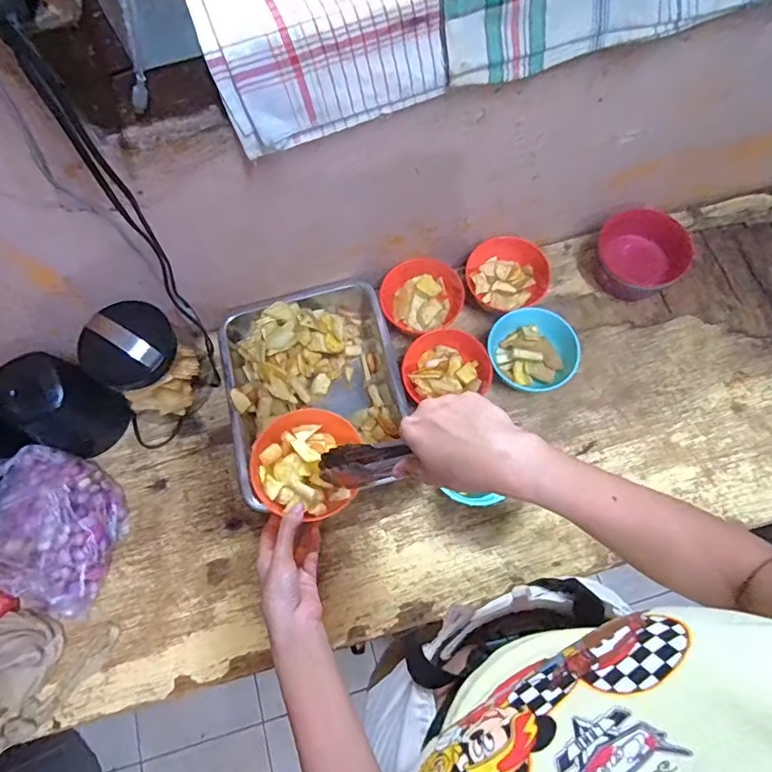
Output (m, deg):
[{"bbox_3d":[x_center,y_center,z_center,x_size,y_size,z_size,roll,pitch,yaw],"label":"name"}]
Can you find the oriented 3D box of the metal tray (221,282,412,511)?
[{"bbox_3d":[-0.095,0.000,0.658,0.221,0.061,0.274,-14,71,-4],"label":"metal tray"}]

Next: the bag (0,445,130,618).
[{"bbox_3d":[-0.399,0.159,0.572,0.182,0.138,0.140,42,77,14],"label":"bag"}]

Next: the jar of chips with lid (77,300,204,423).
[{"bbox_3d":[-0.296,-0.025,0.626,0.086,0.152,0.108,34,75,12],"label":"jar of chips with lid"}]

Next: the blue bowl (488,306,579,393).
[{"bbox_3d":[0.190,-0.042,0.661,0.105,0.057,0.109,0,71,1],"label":"blue bowl"}]

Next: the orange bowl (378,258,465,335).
[{"bbox_3d":[0.050,-0.120,0.699,0.113,0.049,0.098,-6,71,-1],"label":"orange bowl"}]

